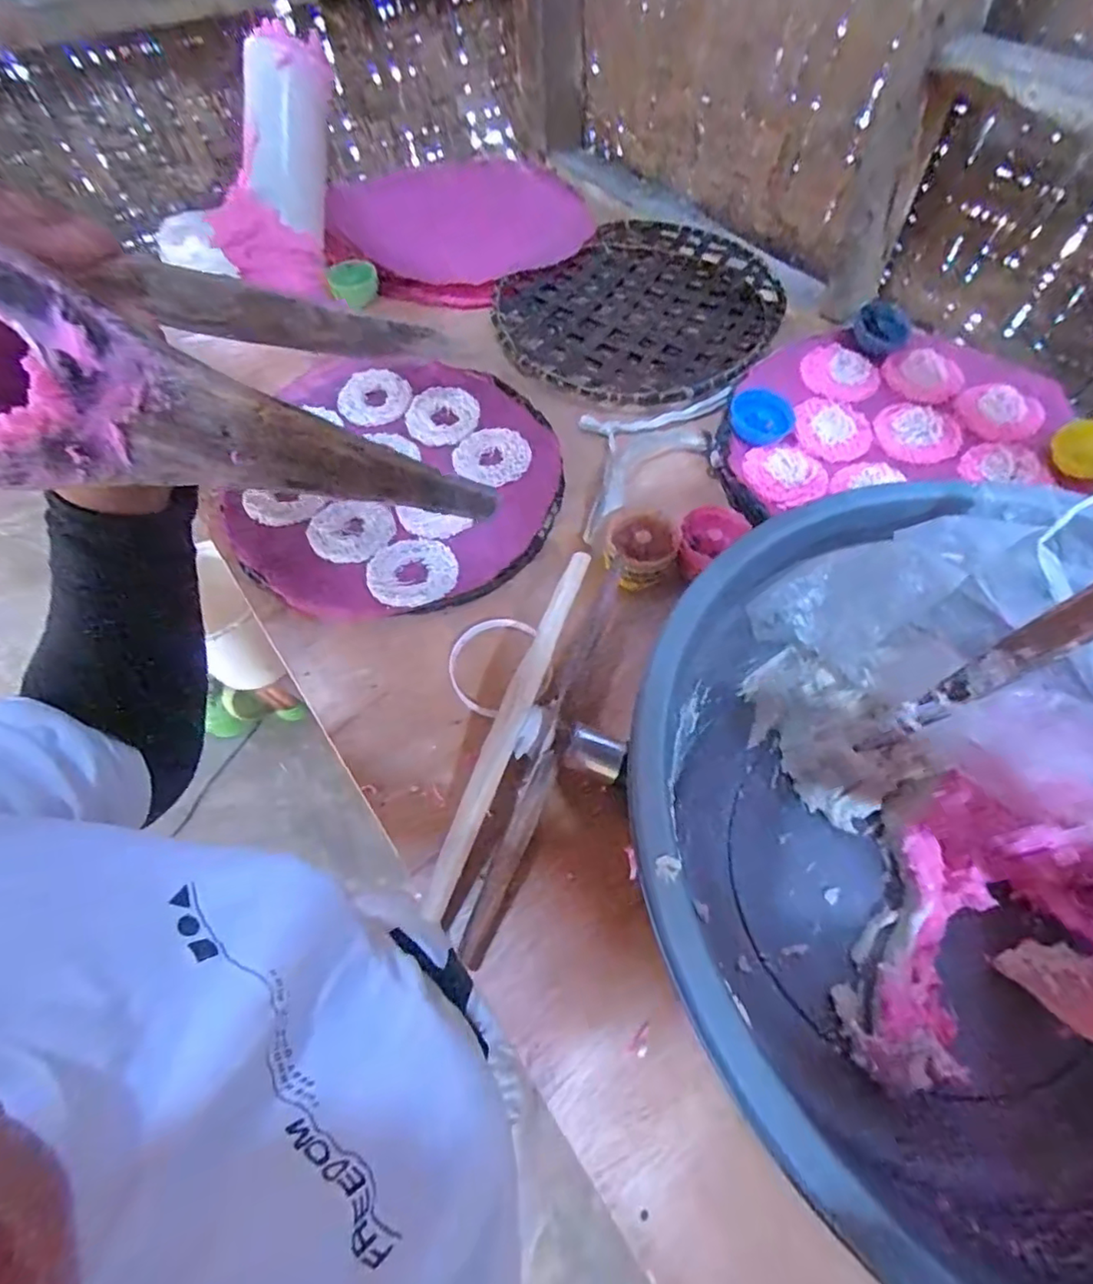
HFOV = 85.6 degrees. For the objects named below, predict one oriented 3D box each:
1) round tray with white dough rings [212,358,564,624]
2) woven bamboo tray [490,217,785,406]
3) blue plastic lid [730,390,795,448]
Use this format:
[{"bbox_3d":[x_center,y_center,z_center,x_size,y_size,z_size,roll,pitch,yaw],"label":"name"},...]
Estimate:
[{"bbox_3d":[-0.156,-0.173,0.603,0.329,0.020,0.338,-1,58,1],"label":"round tray with white dough rings"},{"bbox_3d":[0.130,-0.435,0.756,0.329,0.024,0.399,39,67,22],"label":"woven bamboo tray"},{"bbox_3d":[0.211,-0.222,0.580,0.060,0.009,0.066,-1,58,1],"label":"blue plastic lid"}]

